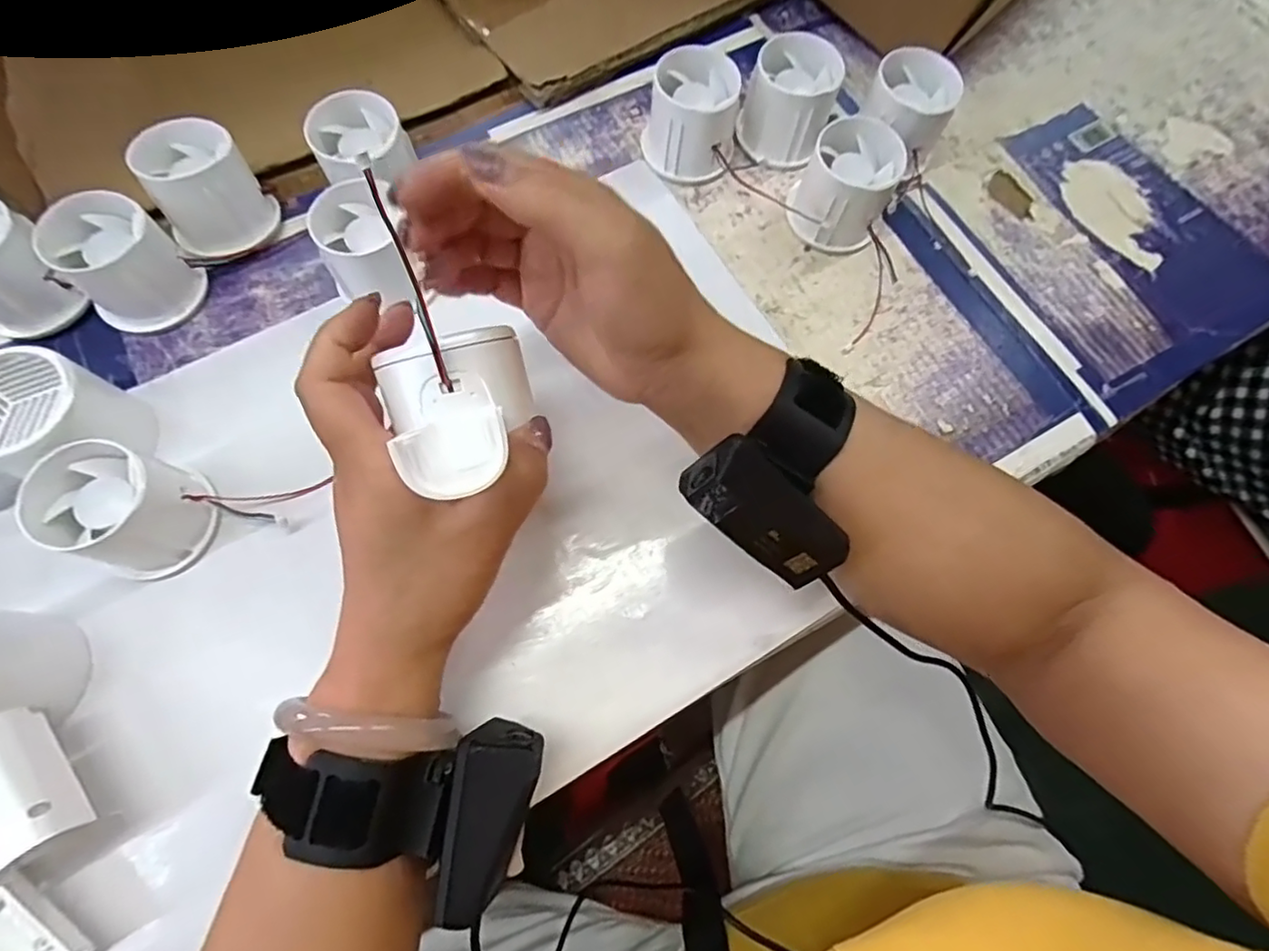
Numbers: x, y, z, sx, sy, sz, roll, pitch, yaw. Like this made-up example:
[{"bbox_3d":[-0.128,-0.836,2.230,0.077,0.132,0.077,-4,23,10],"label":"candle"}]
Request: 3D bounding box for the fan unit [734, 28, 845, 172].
[{"bbox_3d":[0.094,-0.231,0.380,0.052,0.051,0.054,17,71,4],"label":"fan unit"}]

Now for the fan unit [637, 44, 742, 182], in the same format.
[{"bbox_3d":[0.036,-0.217,0.375,0.055,0.050,0.056,10,71,2],"label":"fan unit"}]

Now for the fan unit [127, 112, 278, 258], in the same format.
[{"bbox_3d":[-0.240,-0.159,0.346,0.051,0.058,0.051,1,71,-2],"label":"fan unit"}]

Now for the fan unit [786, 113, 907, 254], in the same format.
[{"bbox_3d":[0.124,-0.171,0.363,0.052,0.050,0.056,24,72,6],"label":"fan unit"}]

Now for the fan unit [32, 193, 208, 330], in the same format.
[{"bbox_3d":[-0.277,-0.113,0.332,0.056,0.053,0.054,39,74,11],"label":"fan unit"}]

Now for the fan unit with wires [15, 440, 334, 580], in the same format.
[{"bbox_3d":[-0.239,0.016,0.288,0.053,0.050,0.053,1,71,-2],"label":"fan unit with wires"}]

